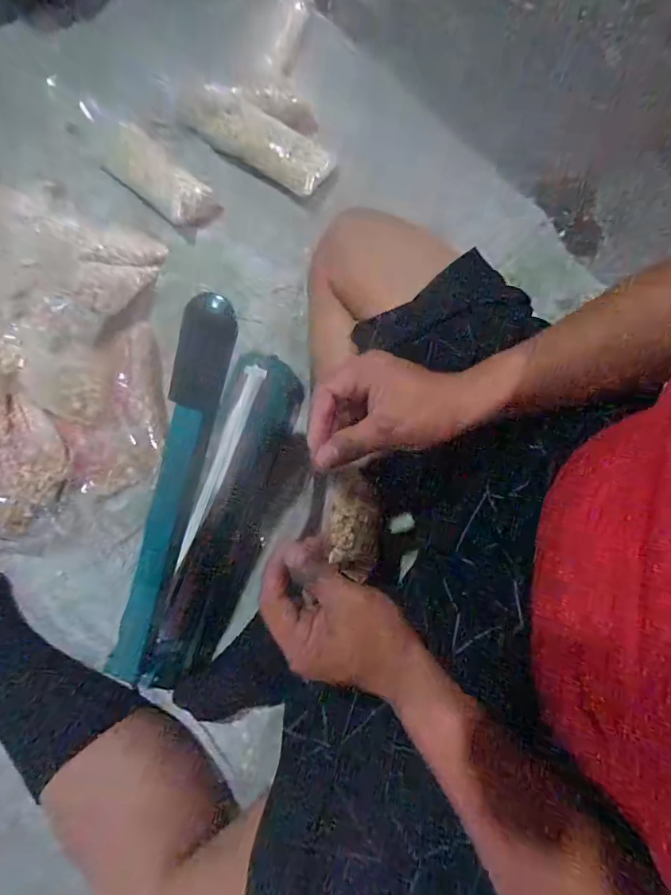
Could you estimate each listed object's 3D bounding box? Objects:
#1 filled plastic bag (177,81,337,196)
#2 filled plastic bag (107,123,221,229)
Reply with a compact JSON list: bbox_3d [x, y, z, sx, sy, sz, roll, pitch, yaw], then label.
[{"bbox_3d":[-0.128,-0.483,0.680,0.285,0.051,0.076,38,80,9],"label":"filled plastic bag"},{"bbox_3d":[-0.269,-0.410,0.656,0.083,0.048,0.206,-42,79,-9],"label":"filled plastic bag"}]

